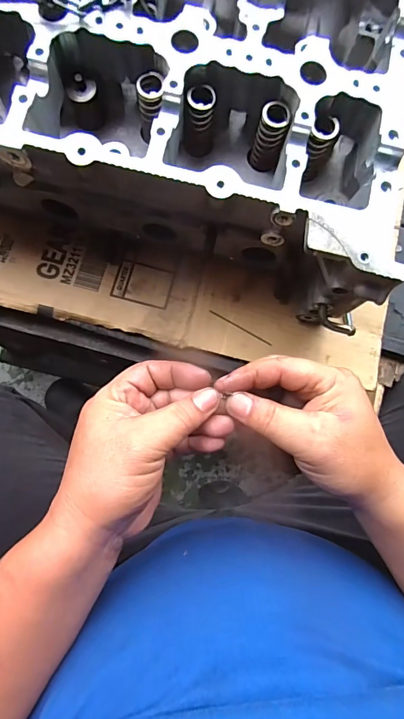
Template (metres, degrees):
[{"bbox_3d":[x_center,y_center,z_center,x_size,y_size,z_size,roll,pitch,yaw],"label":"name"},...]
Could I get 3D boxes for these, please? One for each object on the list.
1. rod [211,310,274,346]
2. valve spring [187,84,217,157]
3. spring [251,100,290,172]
[{"bbox_3d":[0.039,-0.032,0.375,0.070,0.004,0.004,30,82,1],"label":"rod"},{"bbox_3d":[-0.001,-0.192,0.304,0.022,0.051,0.022,7,81,-3],"label":"valve spring"},{"bbox_3d":[0.056,-0.180,0.306,0.024,0.051,0.022,1,81,-4],"label":"spring"}]

